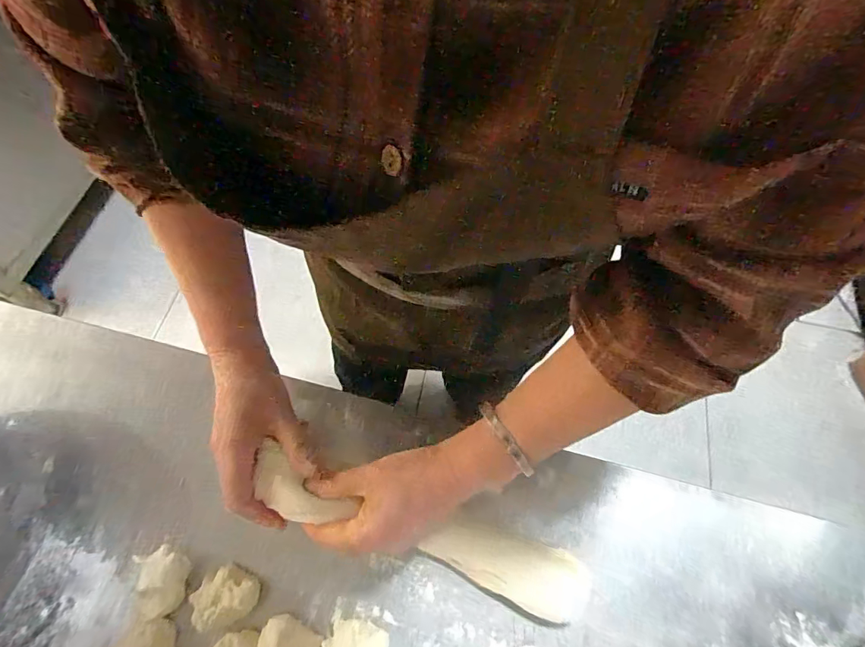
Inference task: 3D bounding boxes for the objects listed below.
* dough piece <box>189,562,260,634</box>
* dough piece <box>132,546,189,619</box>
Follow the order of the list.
[{"bbox_3d":[-0.167,0.220,0.365,0.049,0.023,0.041,-15,65,-10],"label":"dough piece"},{"bbox_3d":[-0.218,0.210,0.367,0.036,0.032,0.049,-8,64,-7],"label":"dough piece"}]

